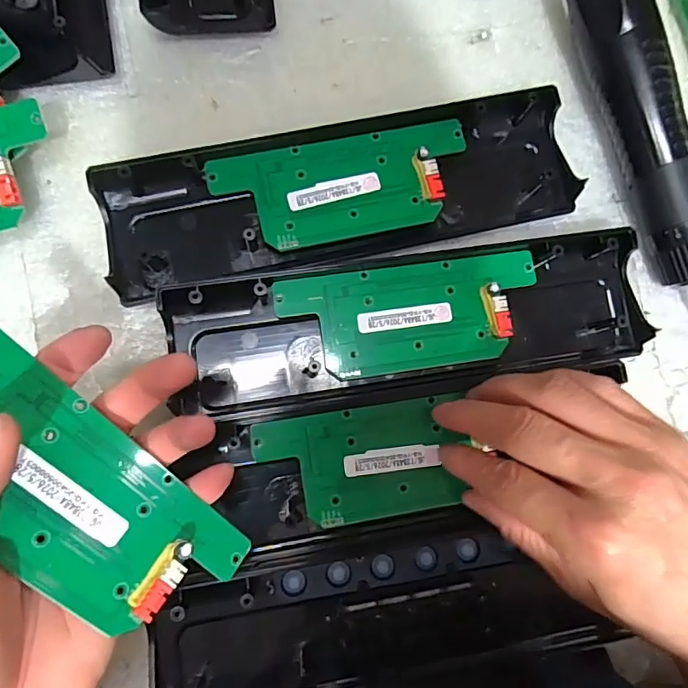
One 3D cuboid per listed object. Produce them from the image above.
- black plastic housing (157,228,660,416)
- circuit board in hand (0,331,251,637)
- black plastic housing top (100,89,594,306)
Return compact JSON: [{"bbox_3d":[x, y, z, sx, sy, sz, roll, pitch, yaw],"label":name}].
[{"bbox_3d":[0.036,-0.012,0.253,0.243,0.016,0.068,-8,84,-7],"label":"black plastic housing"},{"bbox_3d":[-0.093,0.054,0.171,0.133,0.007,0.054,50,51,-20],"label":"circuit board in hand"},{"bbox_3d":[0.003,-0.082,0.258,0.246,0.018,0.071,-12,84,-7],"label":"black plastic housing top"}]

